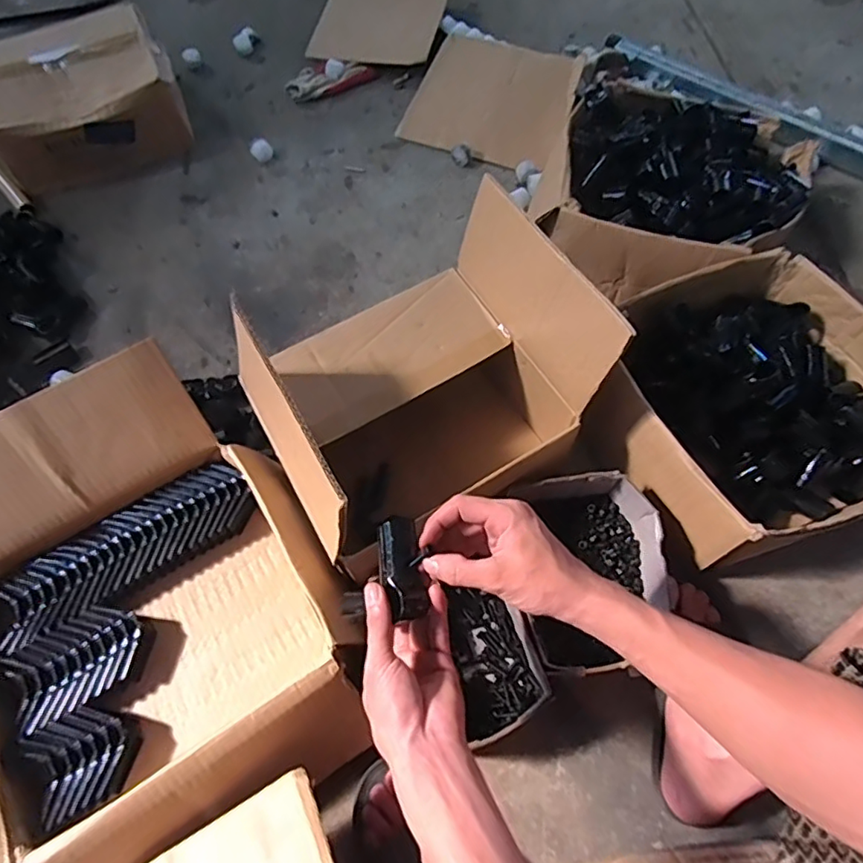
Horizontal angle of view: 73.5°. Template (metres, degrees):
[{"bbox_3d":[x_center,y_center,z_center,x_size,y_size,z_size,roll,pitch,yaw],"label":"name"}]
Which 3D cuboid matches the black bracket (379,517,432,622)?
[{"bbox_3d":[-0.024,0.110,0.471,0.033,0.019,0.079,-10,80,-2],"label":"black bracket"}]

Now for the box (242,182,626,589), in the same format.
[{"bbox_3d":[-0.010,-0.042,0.684,0.343,0.271,0.272,-29,67,-10],"label":"box"}]

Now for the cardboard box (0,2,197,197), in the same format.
[{"bbox_3d":[-0.632,-0.599,1.056,0.332,0.130,0.283,-21,66,-7],"label":"cardboard box"}]

